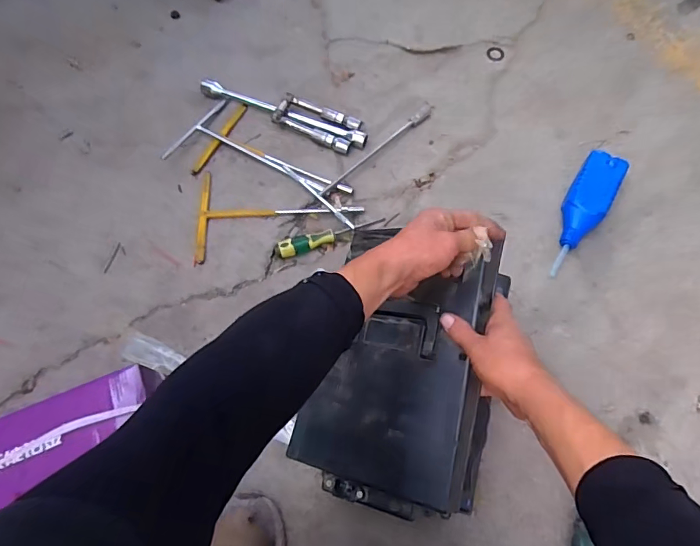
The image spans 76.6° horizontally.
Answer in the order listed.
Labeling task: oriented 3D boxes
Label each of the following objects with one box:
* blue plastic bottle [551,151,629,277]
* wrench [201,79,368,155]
[{"bbox_3d":[0.392,-0.101,0.752,0.066,0.049,0.229,29,73,12],"label":"blue plastic bottle"},{"bbox_3d":[-0.127,-0.311,0.851,0.338,0.027,0.067,23,72,10],"label":"wrench"}]

